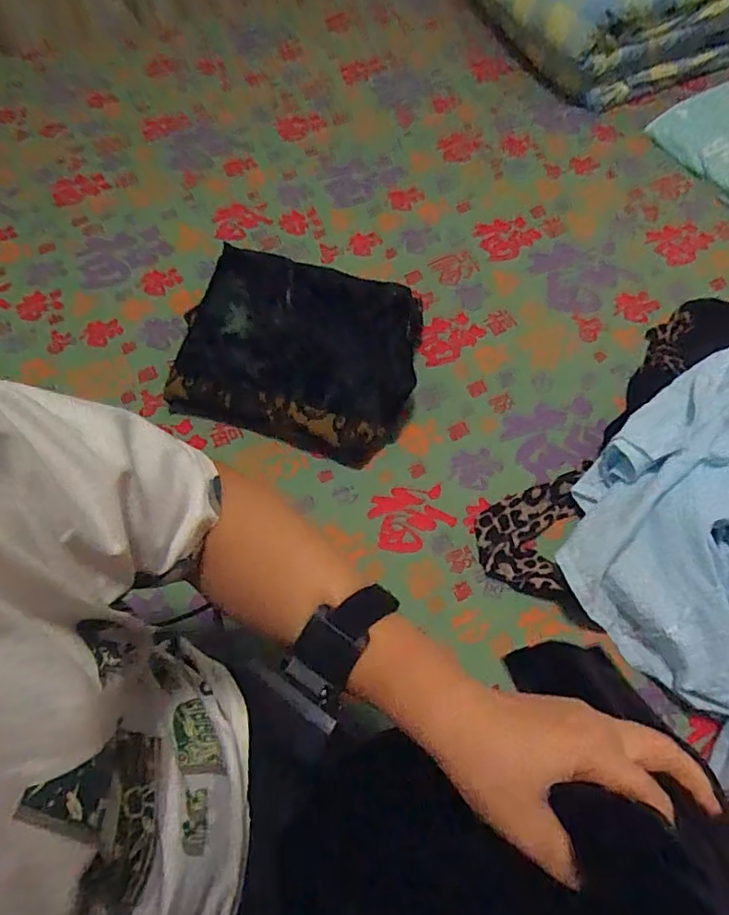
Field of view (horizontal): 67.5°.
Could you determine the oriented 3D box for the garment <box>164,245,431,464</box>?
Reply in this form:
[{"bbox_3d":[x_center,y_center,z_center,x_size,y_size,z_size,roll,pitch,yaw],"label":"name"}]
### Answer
[{"bbox_3d":[-0.074,-0.150,0.722,0.297,0.095,0.264,14,62,9],"label":"garment"}]

